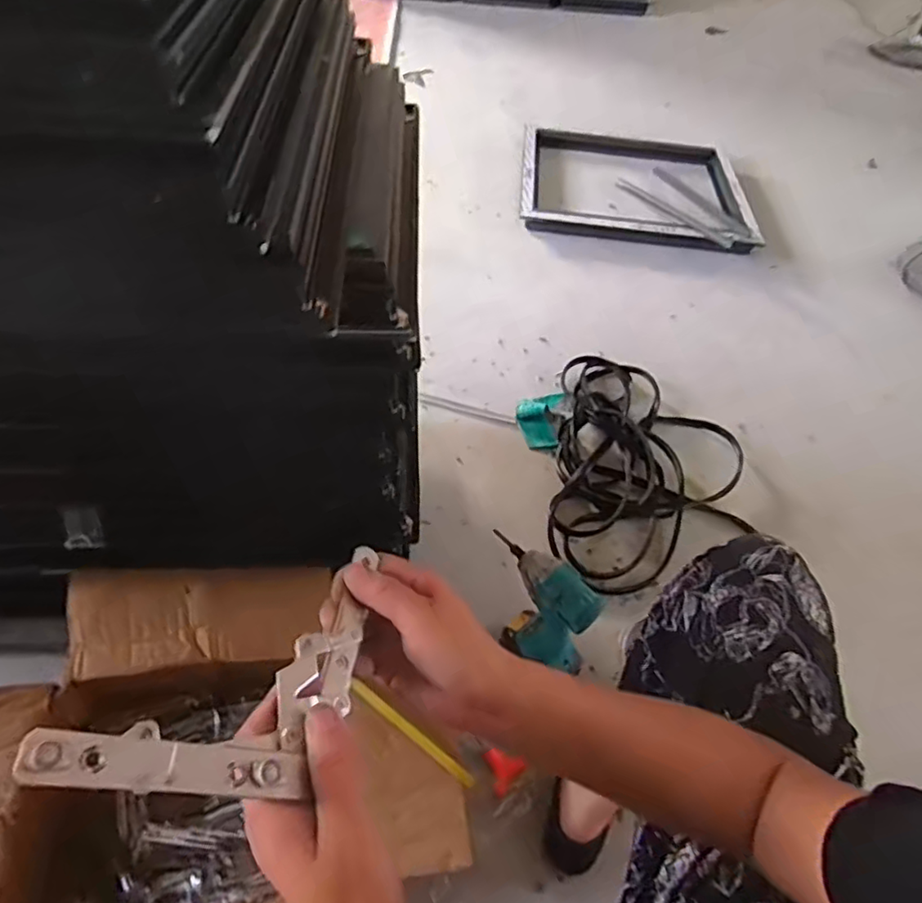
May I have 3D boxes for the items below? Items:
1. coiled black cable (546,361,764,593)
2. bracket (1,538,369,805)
[{"bbox_3d":[0.400,0.015,1.262,0.414,0.073,0.587,10,48,4],"label":"coiled black cable"},{"bbox_3d":[-0.099,0.123,0.317,0.085,0.037,0.205,36,27,25],"label":"bracket"}]

